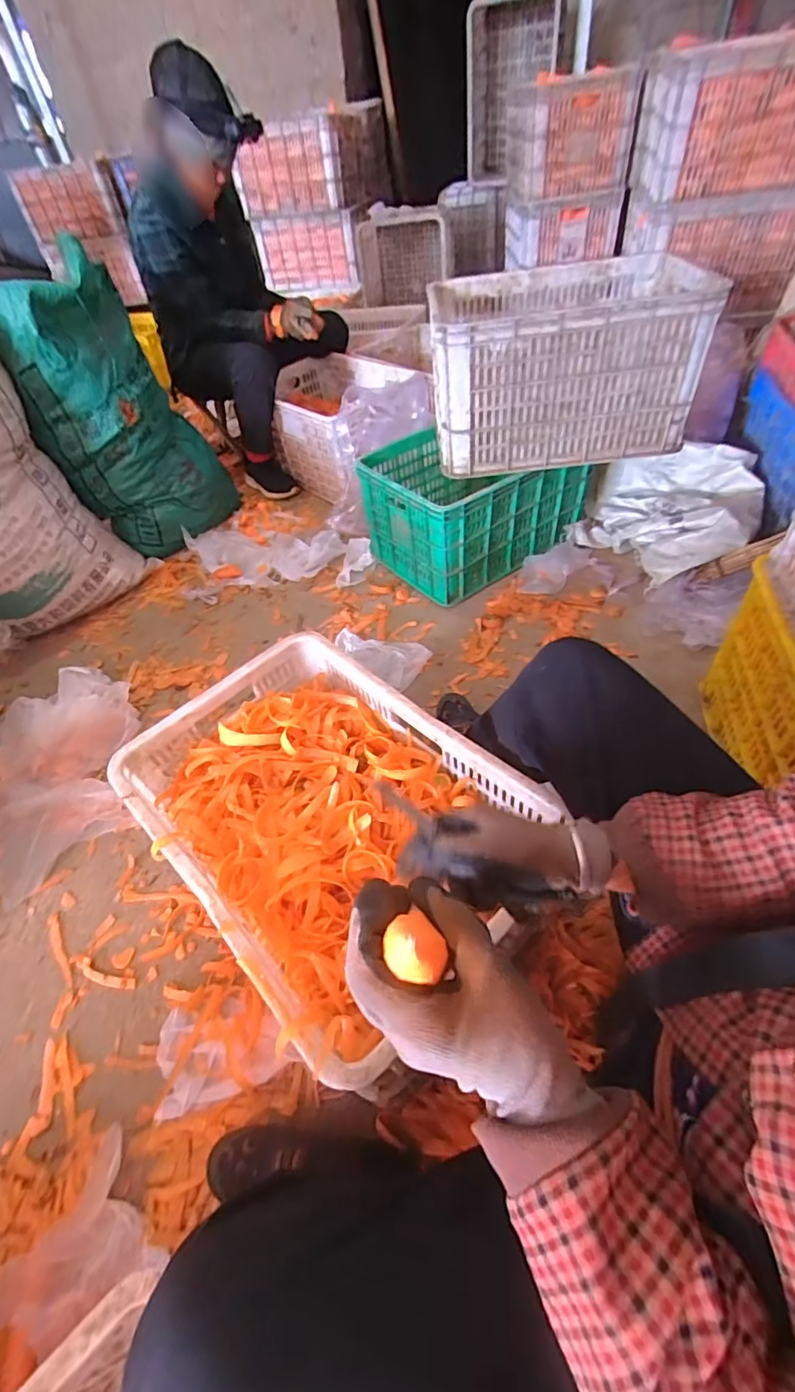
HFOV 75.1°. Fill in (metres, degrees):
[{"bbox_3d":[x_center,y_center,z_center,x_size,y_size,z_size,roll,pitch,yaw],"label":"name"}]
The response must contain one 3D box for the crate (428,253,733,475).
[{"bbox_3d":[0.331,-0.710,1.110,0.504,0.268,0.358,-2,49,7],"label":"crate"}]

